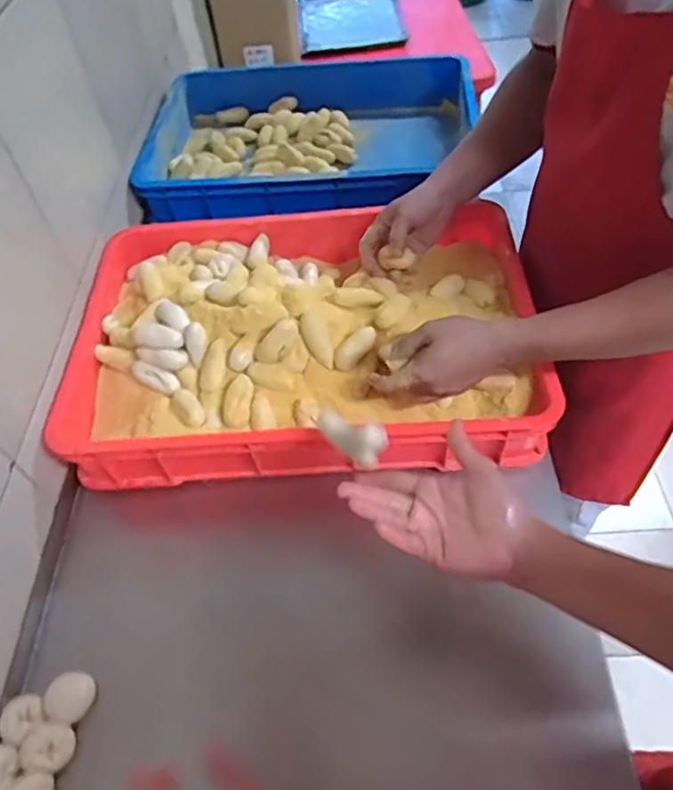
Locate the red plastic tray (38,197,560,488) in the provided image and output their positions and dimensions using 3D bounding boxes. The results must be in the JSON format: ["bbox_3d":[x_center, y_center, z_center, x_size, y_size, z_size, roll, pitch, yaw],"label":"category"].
[{"bbox_3d":[-0.047,-0.088,0.831,0.609,0.119,0.435,-3,52,4],"label":"red plastic tray"}]

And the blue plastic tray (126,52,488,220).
[{"bbox_3d":[-0.054,-0.510,1.181,0.593,0.126,0.508,1,52,7],"label":"blue plastic tray"}]

